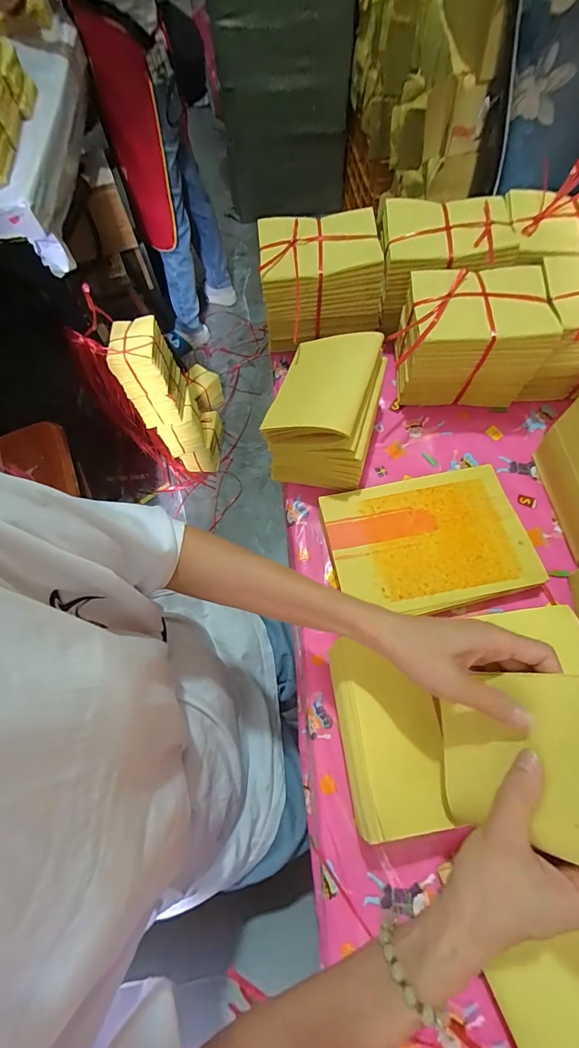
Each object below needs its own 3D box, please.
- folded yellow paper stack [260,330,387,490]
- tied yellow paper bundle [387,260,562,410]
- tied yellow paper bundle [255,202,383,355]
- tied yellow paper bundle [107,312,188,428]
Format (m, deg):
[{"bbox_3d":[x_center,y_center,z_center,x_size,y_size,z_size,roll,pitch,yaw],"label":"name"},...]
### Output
[{"bbox_3d":[0.048,-0.153,0.506,0.125,0.111,0.174,13,69,8],"label":"folded yellow paper stack"},{"bbox_3d":[0.235,-0.247,0.527,0.178,0.128,0.125,-3,67,2],"label":"tied yellow paper bundle"},{"bbox_3d":[0.045,-0.358,0.574,0.163,0.117,0.118,-5,67,1],"label":"tied yellow paper bundle"},{"bbox_3d":[-0.407,-0.441,1.145,0.132,0.254,0.164,-1,68,3],"label":"tied yellow paper bundle"}]

